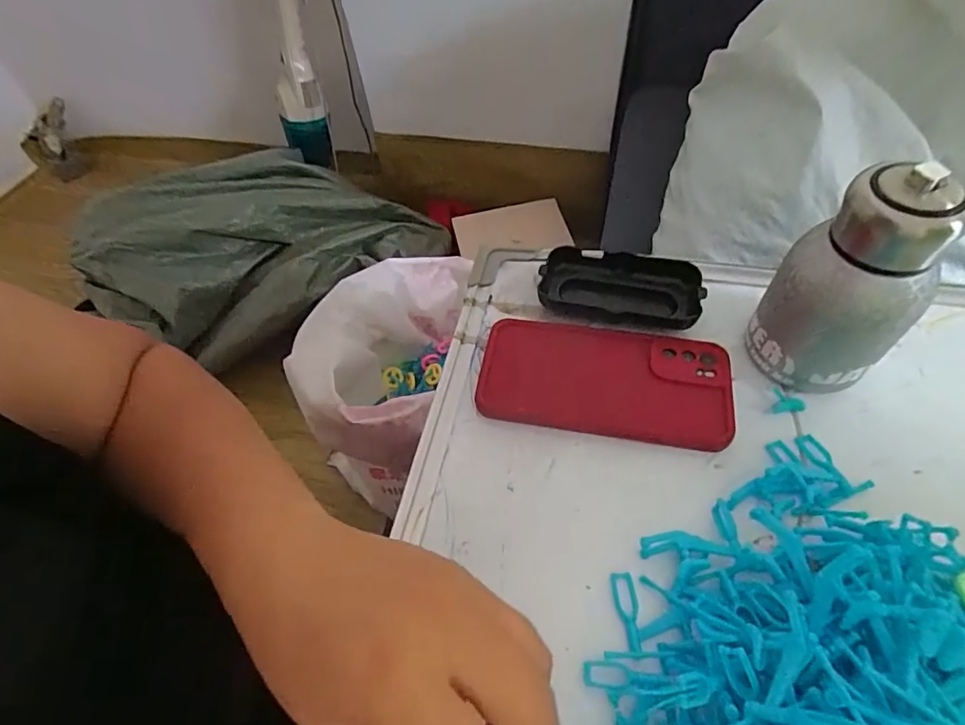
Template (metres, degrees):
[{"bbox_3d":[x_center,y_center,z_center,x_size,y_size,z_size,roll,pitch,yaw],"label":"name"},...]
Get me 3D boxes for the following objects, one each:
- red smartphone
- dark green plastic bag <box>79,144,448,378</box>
[{"bbox_3d":[0.079,0.011,0.342,0.158,0.013,0.077,8,57,10],"label":"red smartphone"},{"bbox_3d":[-0.428,-0.240,0.994,0.596,0.135,0.426,-31,57,-17],"label":"dark green plastic bag"}]

